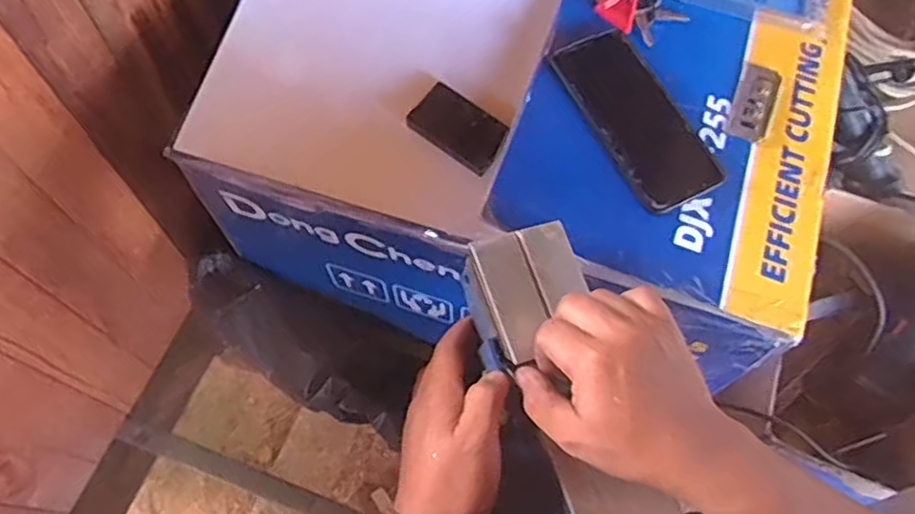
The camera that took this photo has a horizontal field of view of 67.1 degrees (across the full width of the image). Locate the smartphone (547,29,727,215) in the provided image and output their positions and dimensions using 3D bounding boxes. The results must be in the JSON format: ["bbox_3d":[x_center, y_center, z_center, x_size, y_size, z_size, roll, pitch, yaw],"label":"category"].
[{"bbox_3d":[0.149,-0.115,0.568,0.080,0.012,0.160,-25,76,-22],"label":"smartphone"}]

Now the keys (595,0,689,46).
[{"bbox_3d":[0.167,-0.241,0.612,0.077,0.023,0.110,11,66,3],"label":"keys"}]

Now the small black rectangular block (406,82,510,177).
[{"bbox_3d":[0.003,-0.106,0.565,0.076,0.016,0.046,35,69,12],"label":"small black rectangular block"}]

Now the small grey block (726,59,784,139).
[{"bbox_3d":[0.254,-0.133,0.590,0.030,0.006,0.077,22,67,7],"label":"small grey block"}]

